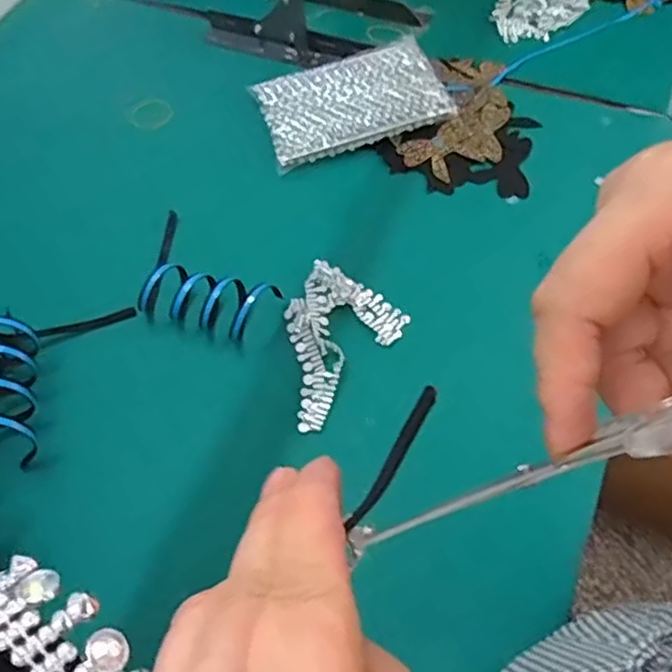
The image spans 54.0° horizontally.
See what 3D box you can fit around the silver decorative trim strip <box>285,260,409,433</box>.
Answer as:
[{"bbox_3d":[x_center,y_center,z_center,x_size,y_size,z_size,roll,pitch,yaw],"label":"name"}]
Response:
[{"bbox_3d":[-0.015,0.004,0.642,0.109,0.020,0.153,33,65,21],"label":"silver decorative trim strip"}]

